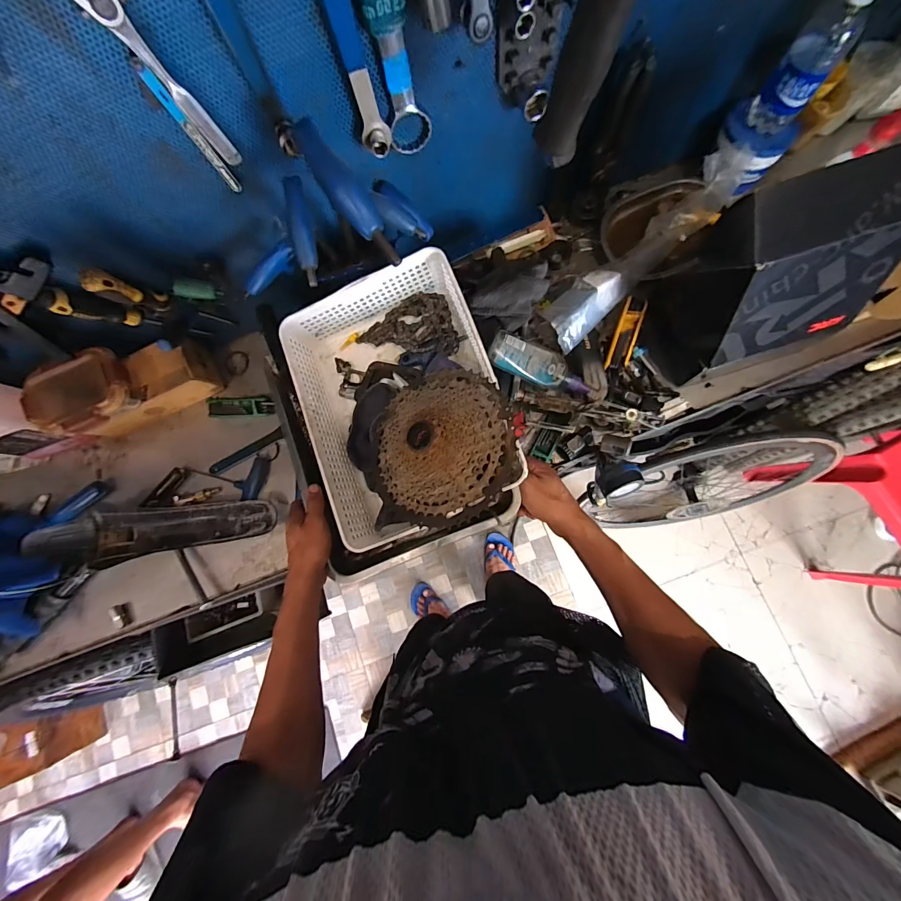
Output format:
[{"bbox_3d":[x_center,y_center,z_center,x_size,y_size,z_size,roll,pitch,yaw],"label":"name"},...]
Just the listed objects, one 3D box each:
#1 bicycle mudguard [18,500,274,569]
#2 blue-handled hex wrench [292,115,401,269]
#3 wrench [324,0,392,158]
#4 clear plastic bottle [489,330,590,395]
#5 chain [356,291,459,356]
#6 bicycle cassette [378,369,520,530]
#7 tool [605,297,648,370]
[{"bbox_3d":[-0.454,0.131,0.606,0.337,0.093,0.078,-5,80,4],"label":"bicycle mudguard"},{"bbox_3d":[-0.095,-0.235,0.361,0.032,0.025,0.134,-39,107,-1],"label":"blue-handled hex wrench"},{"bbox_3d":[-0.091,-0.373,0.357,0.027,0.187,0.030,-17,79,2],"label":"wrench"},{"bbox_3d":[0.138,-0.129,0.593,0.157,0.053,0.054,20,83,8],"label":"clear plastic bottle"},{"bbox_3d":[-0.058,-0.187,0.556,0.151,0.042,0.096,14,82,7],"label":"chain"},{"bbox_3d":[-0.021,-0.009,0.449,0.186,0.053,0.186,-14,71,23],"label":"bicycle cassette"},{"bbox_3d":[0.286,-0.189,0.622,0.035,0.016,0.123,18,82,8],"label":"tool"}]

